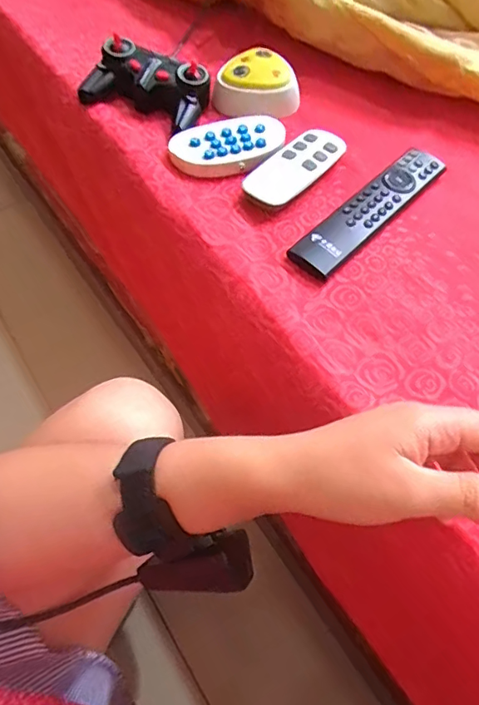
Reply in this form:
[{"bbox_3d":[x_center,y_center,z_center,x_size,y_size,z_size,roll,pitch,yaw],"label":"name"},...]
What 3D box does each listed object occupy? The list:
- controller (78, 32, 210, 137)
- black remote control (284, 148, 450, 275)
[{"bbox_3d":[-0.092,-0.289,0.511,0.118,0.035,0.096,27,63,14],"label":"controller"},{"bbox_3d":[0.120,-0.130,0.440,0.043,0.012,0.181,41,67,21],"label":"black remote control"}]

